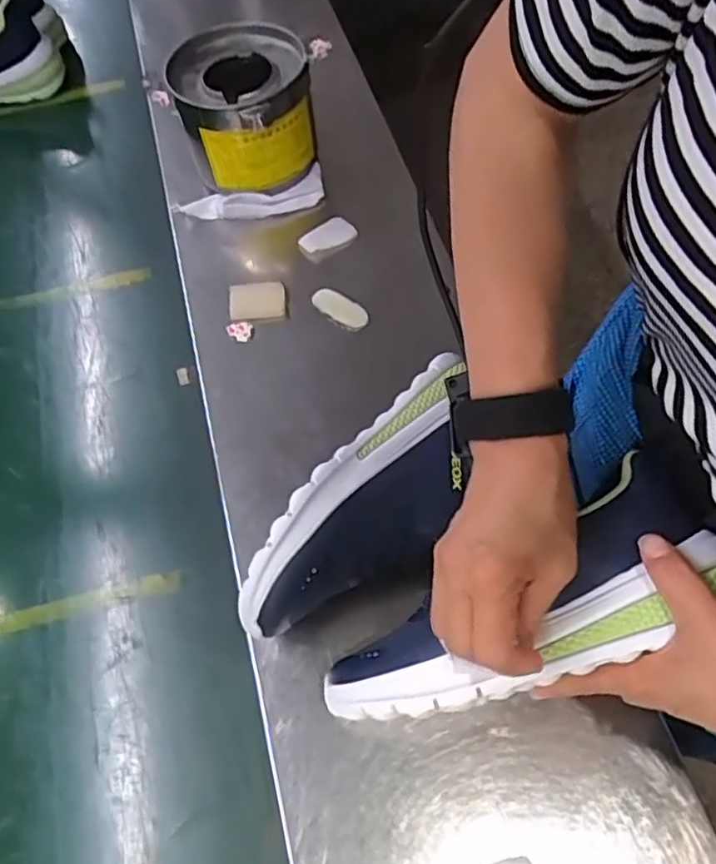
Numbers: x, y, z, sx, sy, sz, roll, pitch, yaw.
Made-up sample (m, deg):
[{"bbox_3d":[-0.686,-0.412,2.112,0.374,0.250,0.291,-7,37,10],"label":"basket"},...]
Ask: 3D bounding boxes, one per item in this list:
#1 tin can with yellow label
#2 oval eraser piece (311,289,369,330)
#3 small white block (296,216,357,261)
[{"bbox_3d":[-0.117,-0.338,0.680,0.132,0.104,0.137,-1,62,3],"label":"tin can with yellow label"},{"bbox_3d":[-0.017,-0.120,0.634,0.062,0.007,0.028,32,68,19],"label":"oval eraser piece"},{"bbox_3d":[-0.031,-0.200,0.673,0.057,0.016,0.032,-33,65,-13],"label":"small white block"}]

